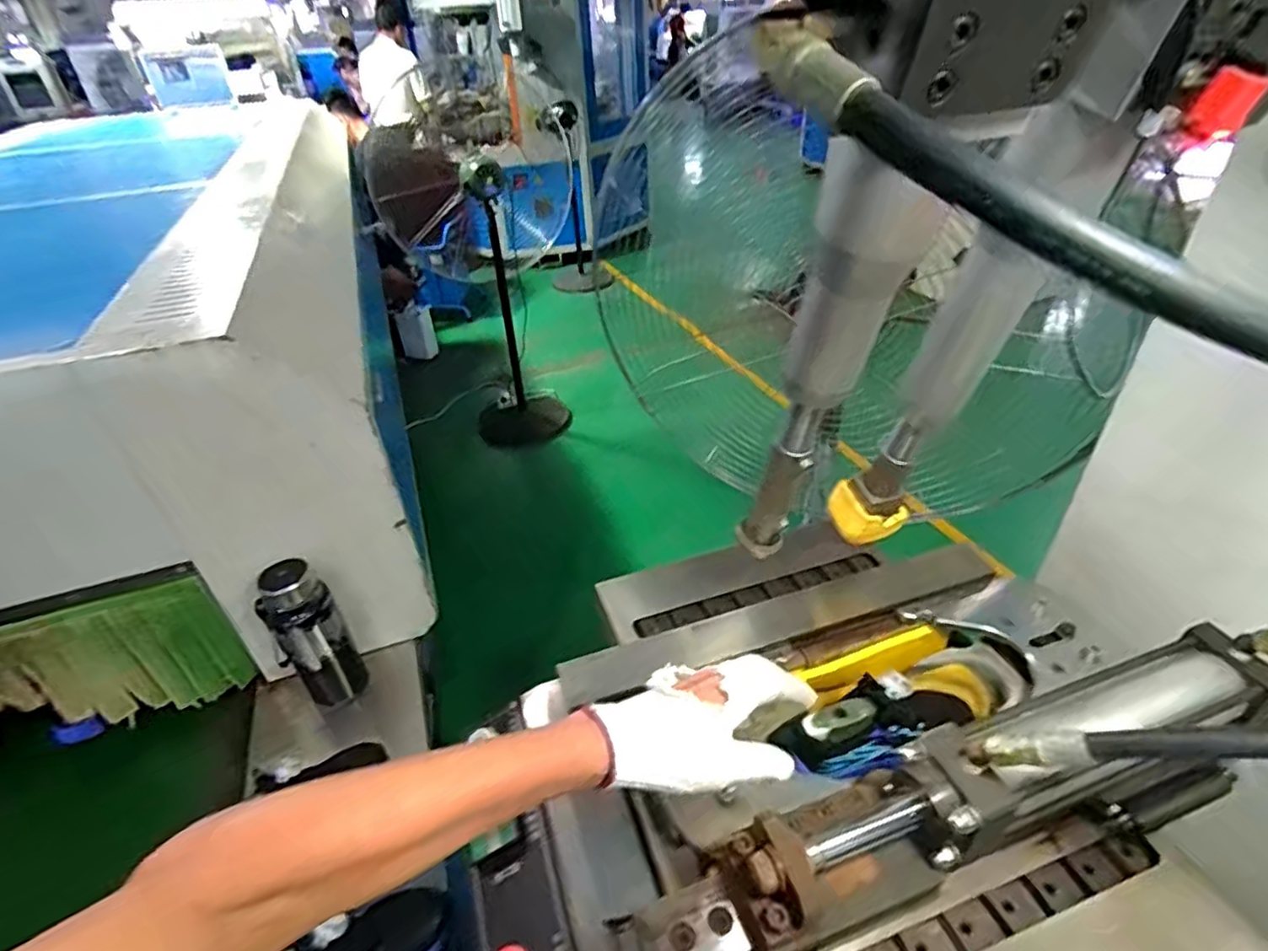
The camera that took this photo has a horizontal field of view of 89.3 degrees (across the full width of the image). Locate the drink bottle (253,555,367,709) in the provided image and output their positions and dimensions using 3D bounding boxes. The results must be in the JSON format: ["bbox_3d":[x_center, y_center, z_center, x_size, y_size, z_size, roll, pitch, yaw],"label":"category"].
[{"bbox_3d":[-0.454,0.248,0.919,0.089,0.273,0.073,-28,43,-30],"label":"drink bottle"}]

